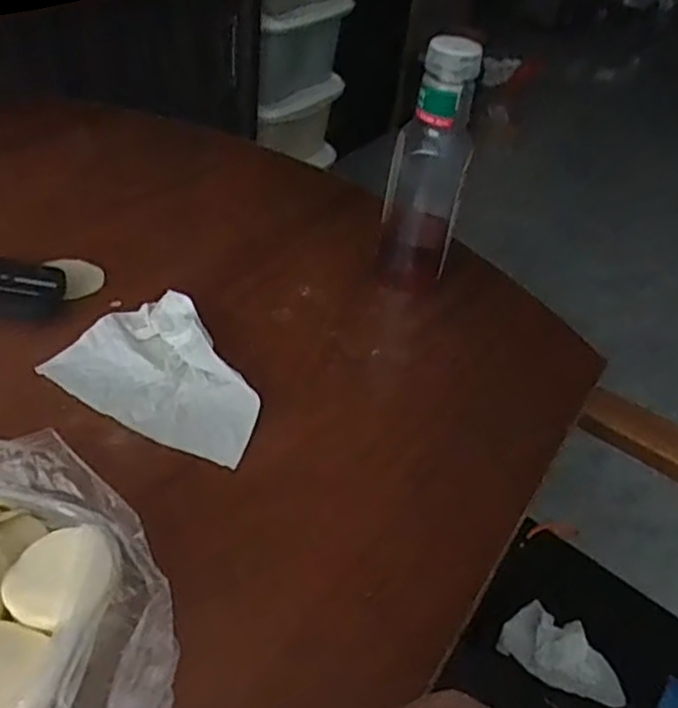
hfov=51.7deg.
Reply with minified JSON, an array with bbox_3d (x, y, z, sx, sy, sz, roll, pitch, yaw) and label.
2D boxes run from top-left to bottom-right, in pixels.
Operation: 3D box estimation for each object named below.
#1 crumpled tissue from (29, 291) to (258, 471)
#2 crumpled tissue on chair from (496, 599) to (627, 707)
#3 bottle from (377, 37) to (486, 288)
[{"bbox_3d":[-0.118,0.012,0.486,0.154,0.023,0.102,32,46,25],"label":"crumpled tissue"},{"bbox_3d":[0.227,0.318,0.721,0.079,0.045,0.121,-21,49,-29],"label":"crumpled tissue on chair"},{"bbox_3d":[0.073,-0.153,0.577,0.058,0.200,0.051,7,41,-2],"label":"bottle"}]

